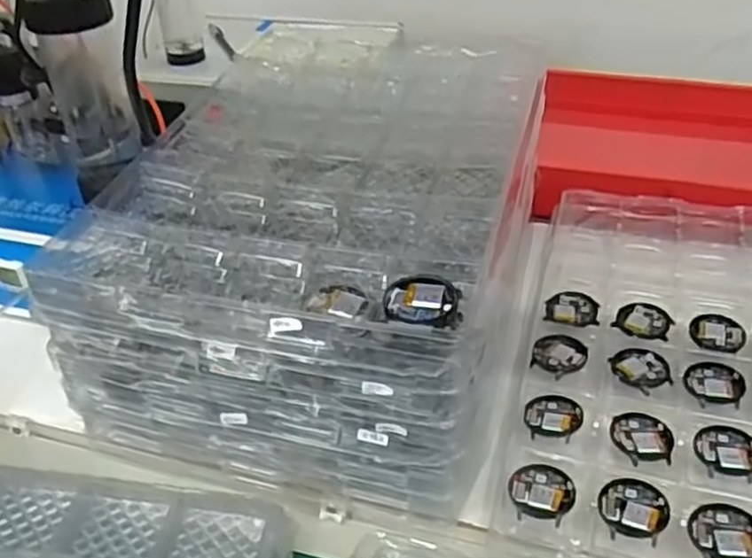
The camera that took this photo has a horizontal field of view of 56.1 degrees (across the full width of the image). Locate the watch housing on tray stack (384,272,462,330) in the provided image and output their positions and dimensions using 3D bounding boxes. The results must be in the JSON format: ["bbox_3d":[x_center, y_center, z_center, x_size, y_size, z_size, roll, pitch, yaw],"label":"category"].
[{"bbox_3d":[0.029,0.013,0.433,0.048,0.006,0.046,6,38,11],"label":"watch housing on tray stack"}]

